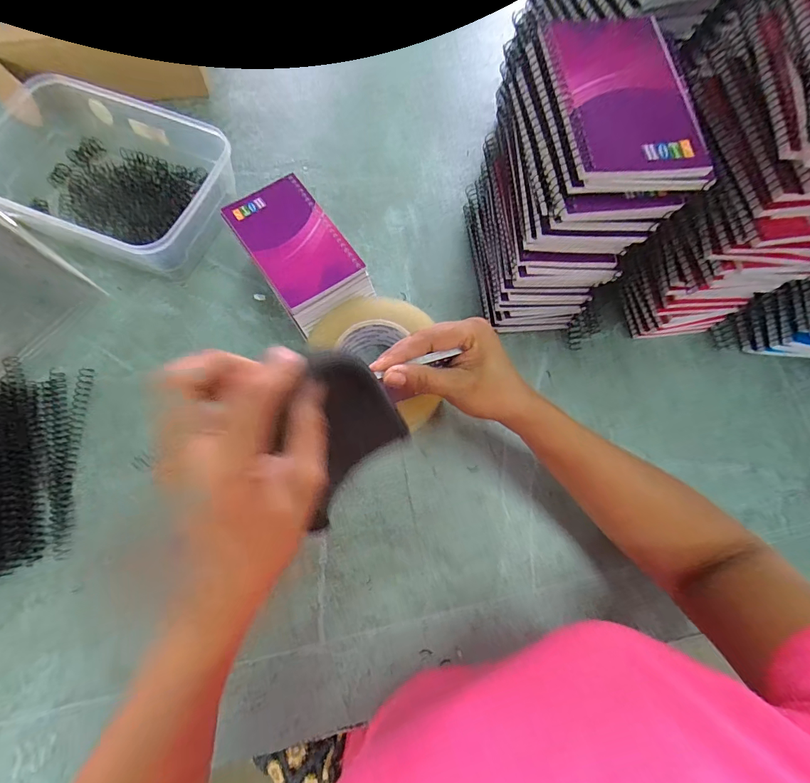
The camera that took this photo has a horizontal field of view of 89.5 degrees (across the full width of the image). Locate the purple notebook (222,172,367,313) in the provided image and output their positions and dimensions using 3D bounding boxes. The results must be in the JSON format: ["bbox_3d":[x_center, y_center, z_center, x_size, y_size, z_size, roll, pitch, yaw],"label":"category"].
[{"bbox_3d":[-0.106,-0.144,0.383,0.082,0.008,0.135,-34,76,-12],"label":"purple notebook"}]

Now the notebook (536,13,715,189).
[{"bbox_3d":[0.139,-0.188,0.266,0.084,0.019,0.128,-4,73,-5],"label":"notebook"}]

